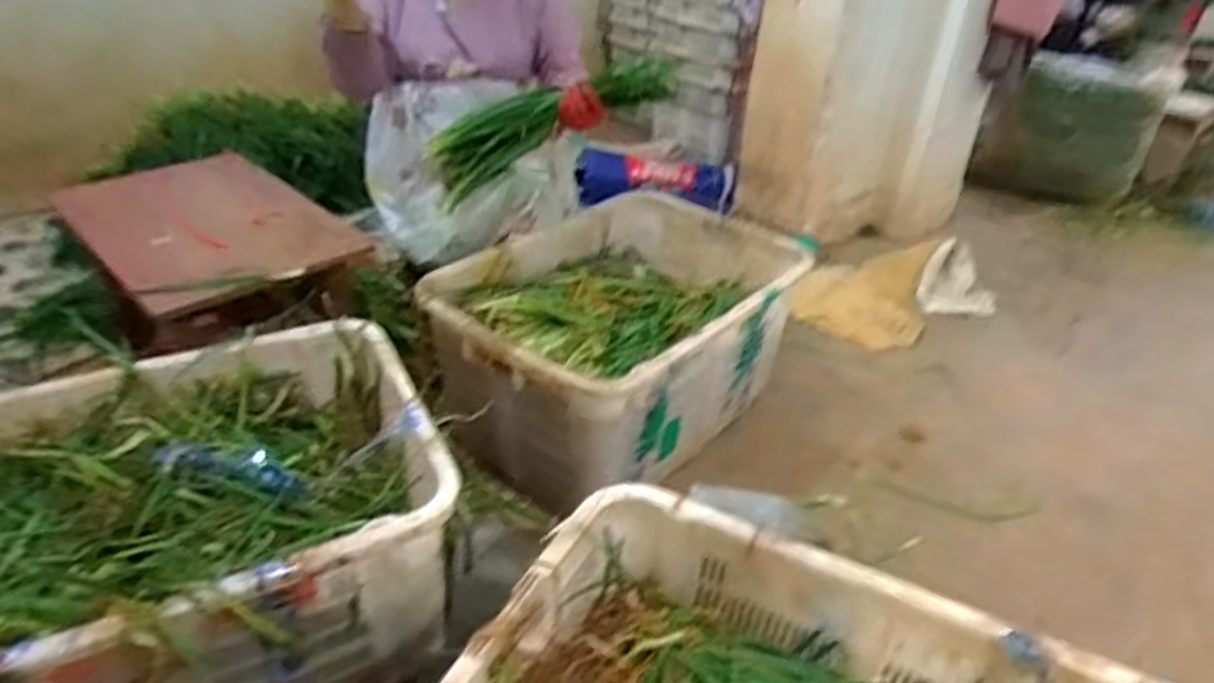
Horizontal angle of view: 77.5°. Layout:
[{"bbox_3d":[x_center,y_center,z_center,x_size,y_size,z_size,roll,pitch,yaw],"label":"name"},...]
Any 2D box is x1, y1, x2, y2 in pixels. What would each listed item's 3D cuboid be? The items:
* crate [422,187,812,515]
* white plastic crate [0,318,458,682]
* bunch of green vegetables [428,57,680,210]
[{"bbox_3d":[0.028,-0.001,1.592,0.531,0.355,0.712,29,40,33],"label":"crate"},{"bbox_3d":[-0.632,0.279,1.074,0.734,0.336,0.592,-11,36,-23],"label":"white plastic crate"},{"bbox_3d":[-0.119,-0.459,1.559,0.561,0.142,0.096,-18,28,17],"label":"bunch of green vegetables"}]

